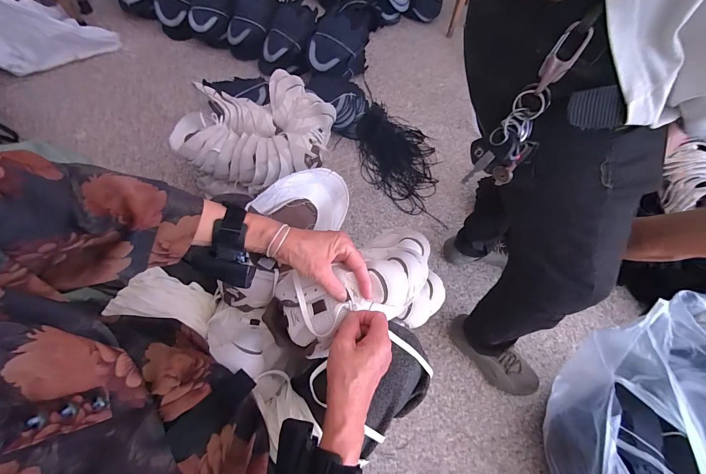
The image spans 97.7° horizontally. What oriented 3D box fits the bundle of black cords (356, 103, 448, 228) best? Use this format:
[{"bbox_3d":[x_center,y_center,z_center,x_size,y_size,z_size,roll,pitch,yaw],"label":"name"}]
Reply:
[{"bbox_3d":[0.180,-0.306,1.190,0.298,0.047,0.501,-4,62,-6],"label":"bundle of black cords"}]

